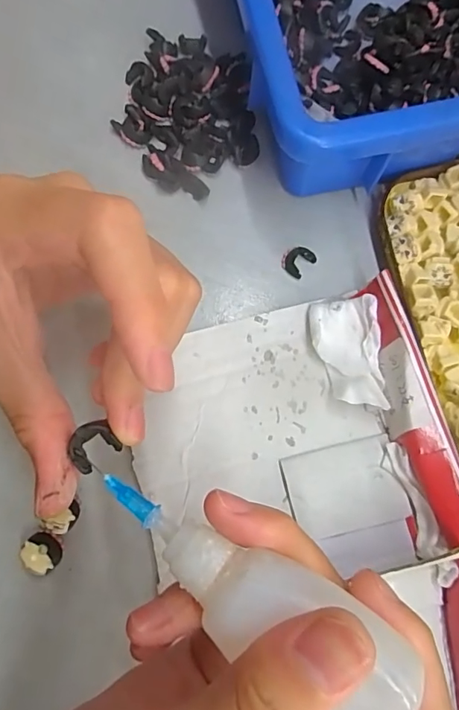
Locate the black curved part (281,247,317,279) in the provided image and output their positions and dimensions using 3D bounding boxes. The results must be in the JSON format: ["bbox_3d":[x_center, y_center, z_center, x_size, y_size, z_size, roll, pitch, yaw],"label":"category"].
[{"bbox_3d":[0.034,-0.048,0.245,0.014,0.004,0.016,43,78,7],"label":"black curved part"}]

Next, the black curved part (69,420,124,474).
[{"bbox_3d":[-0.041,0.027,0.144,0.014,0.006,0.012,-35,80,-7],"label":"black curved part"}]

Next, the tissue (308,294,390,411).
[{"bbox_3d":[0.055,-0.001,0.226,0.031,0.017,0.052,-2,76,-3],"label":"tissue"}]

